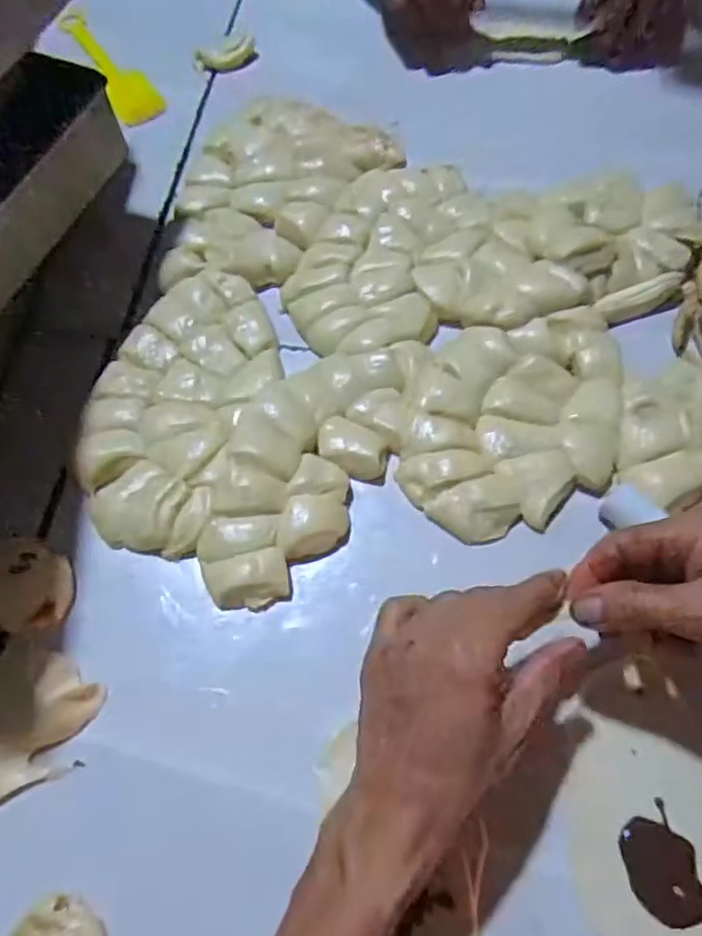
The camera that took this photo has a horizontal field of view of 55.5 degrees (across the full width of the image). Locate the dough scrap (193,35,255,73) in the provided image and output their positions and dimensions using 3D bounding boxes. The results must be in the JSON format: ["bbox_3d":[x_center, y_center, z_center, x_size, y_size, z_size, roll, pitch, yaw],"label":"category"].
[{"bbox_3d":[-0.122,-0.400,0.649,0.061,0.015,0.022,-16,65,-5],"label":"dough scrap"}]

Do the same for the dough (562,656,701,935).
[{"bbox_3d":[0.163,0.193,0.367,0.083,0.007,0.161,-7,64,-1],"label":"dough"}]

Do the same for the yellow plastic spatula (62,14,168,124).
[{"bbox_3d":[-0.237,-0.395,0.655,0.045,0.010,0.189,-30,69,-11],"label":"yellow plastic spatula"}]

